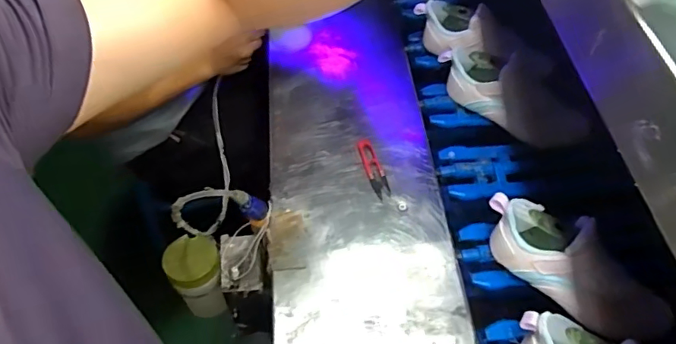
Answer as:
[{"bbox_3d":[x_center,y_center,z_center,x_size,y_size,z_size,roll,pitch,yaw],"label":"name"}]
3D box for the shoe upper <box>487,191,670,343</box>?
[{"bbox_3d":[0.289,0.121,0.625,0.247,0.102,0.072,37,60,4],"label":"shoe upper"}]

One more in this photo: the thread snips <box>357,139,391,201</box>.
[{"bbox_3d":[0.051,-0.006,0.734,0.025,0.005,0.100,-12,55,-9],"label":"thread snips"}]

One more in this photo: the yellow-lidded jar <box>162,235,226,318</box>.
[{"bbox_3d":[-0.199,0.152,0.738,0.074,0.110,0.081,0,54,0],"label":"yellow-lidded jar"}]

